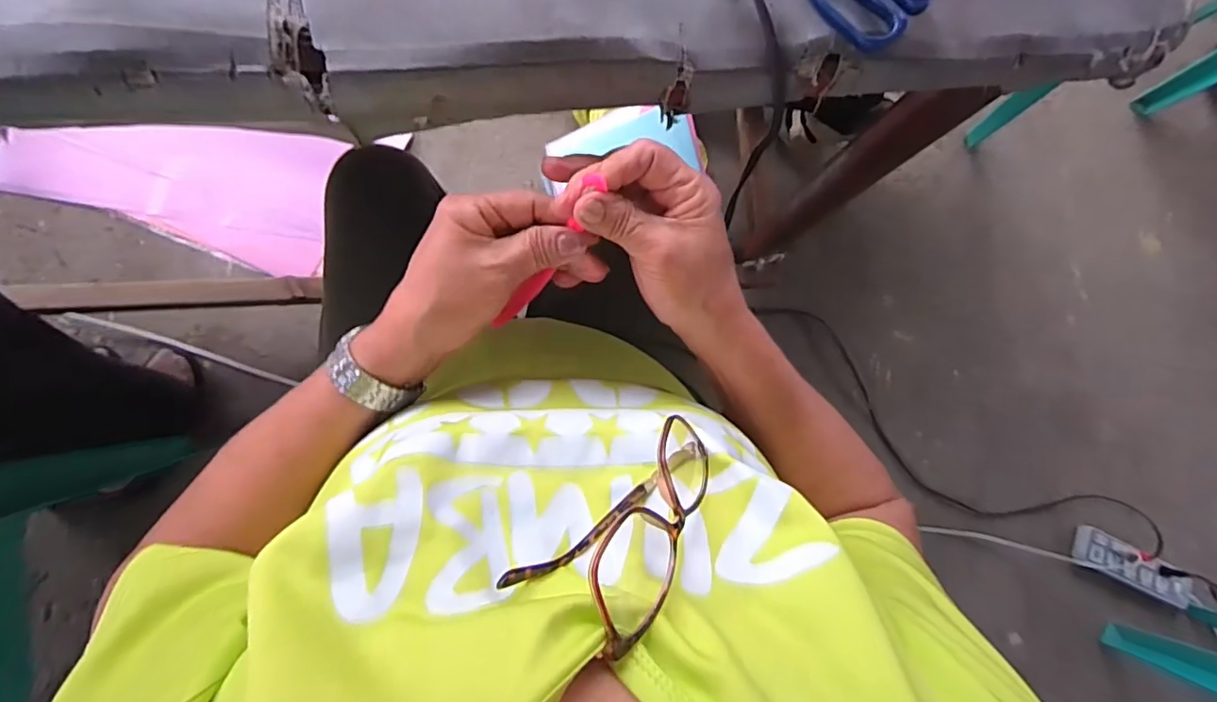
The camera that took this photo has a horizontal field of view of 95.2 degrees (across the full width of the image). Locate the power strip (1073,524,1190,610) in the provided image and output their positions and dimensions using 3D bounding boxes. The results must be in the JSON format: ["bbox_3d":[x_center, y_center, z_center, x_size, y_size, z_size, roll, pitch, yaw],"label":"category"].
[{"bbox_3d":[1.095,0.448,1.163,0.266,0.036,0.082,25,79,-6],"label":"power strip"}]

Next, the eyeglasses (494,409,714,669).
[{"bbox_3d":[0.013,0.083,0.277,0.048,0.055,0.133,53,38,-3],"label":"eyeglasses"}]

